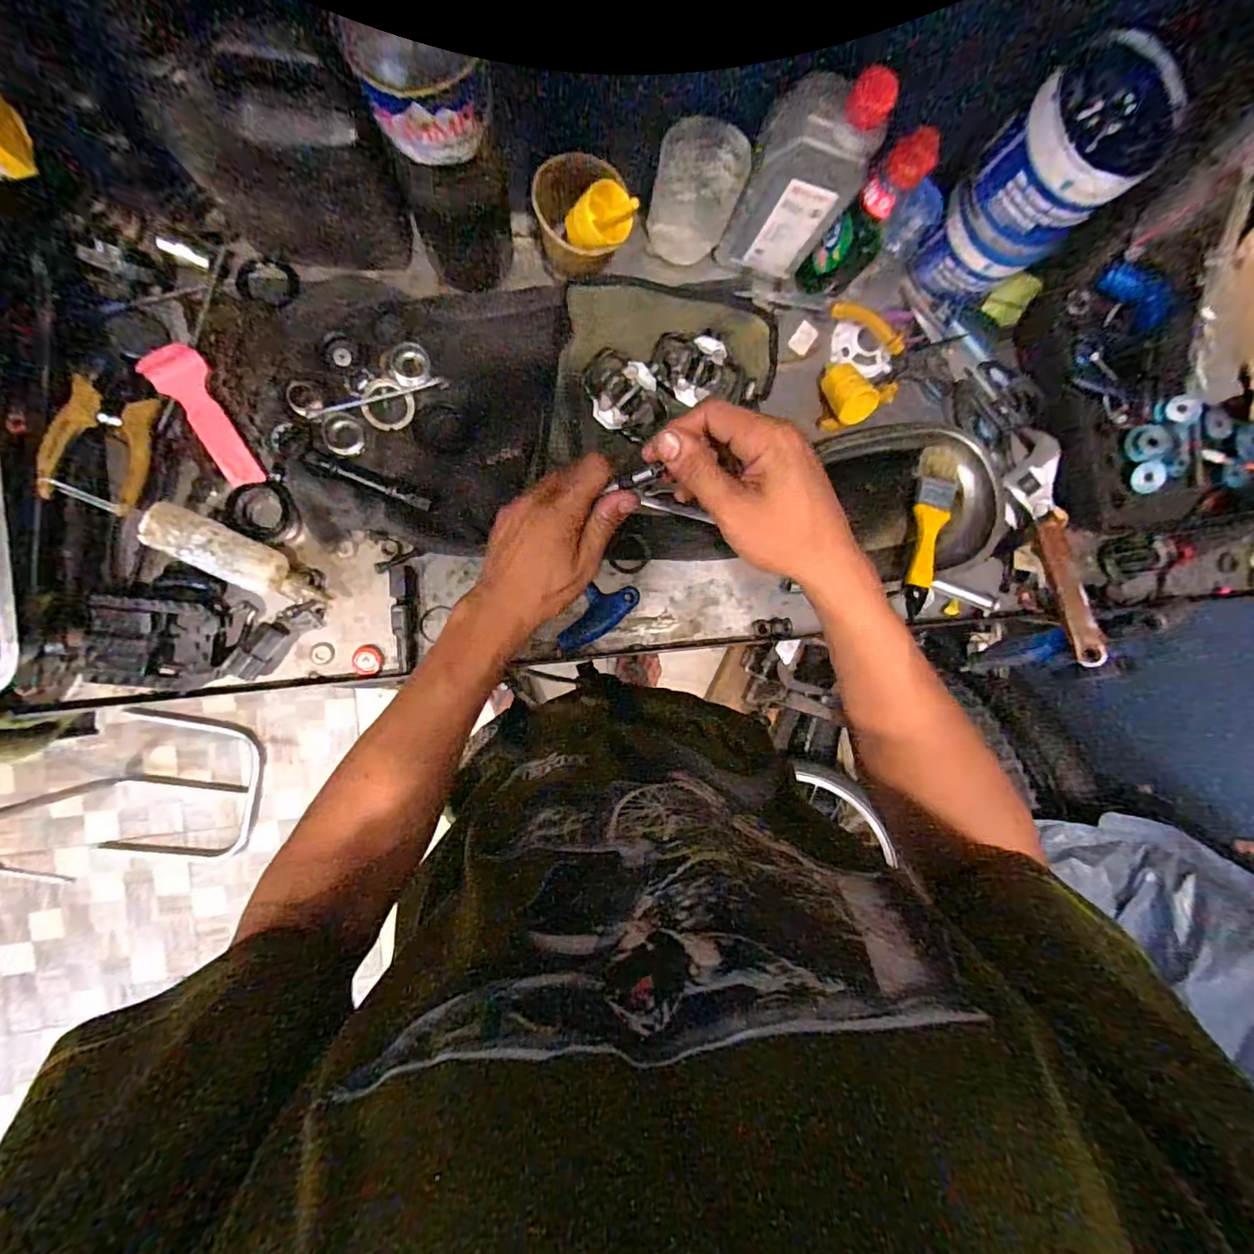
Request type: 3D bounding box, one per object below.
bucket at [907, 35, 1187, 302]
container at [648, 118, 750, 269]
[{"bbox_3d":[0.344,-0.375,0.478,0.101,0.157,0.097,45,85,-6],"label":"bucket"},{"bbox_3d":[0.058,-0.373,0.483,0.072,0.094,0.054,23,88,-8],"label":"container"}]

